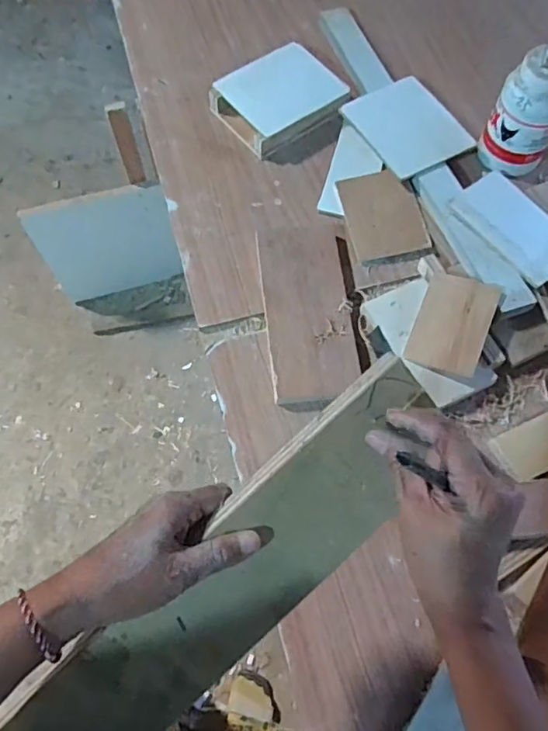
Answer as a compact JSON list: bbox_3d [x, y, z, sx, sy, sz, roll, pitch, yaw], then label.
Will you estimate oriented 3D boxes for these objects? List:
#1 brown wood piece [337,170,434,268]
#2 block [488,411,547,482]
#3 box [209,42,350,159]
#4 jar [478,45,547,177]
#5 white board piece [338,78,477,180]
[{"bbox_3d":[0.131,-0.182,0.671,0.085,0.012,0.123,-12,67,-5],"label":"brown wood piece"},{"bbox_3d":[0.271,0.075,0.555,0.099,0.014,0.050,-22,68,-9],"label":"block"},{"bbox_3d":[0.007,-0.350,0.731,0.149,0.038,0.122,-36,71,-14],"label":"box"},{"bbox_3d":[0.302,-0.298,0.662,0.079,0.138,0.079,0,66,0],"label":"jar"},{"bbox_3d":[0.166,-0.299,0.696,0.105,0.008,0.139,-33,70,-3],"label":"white board piece"}]

